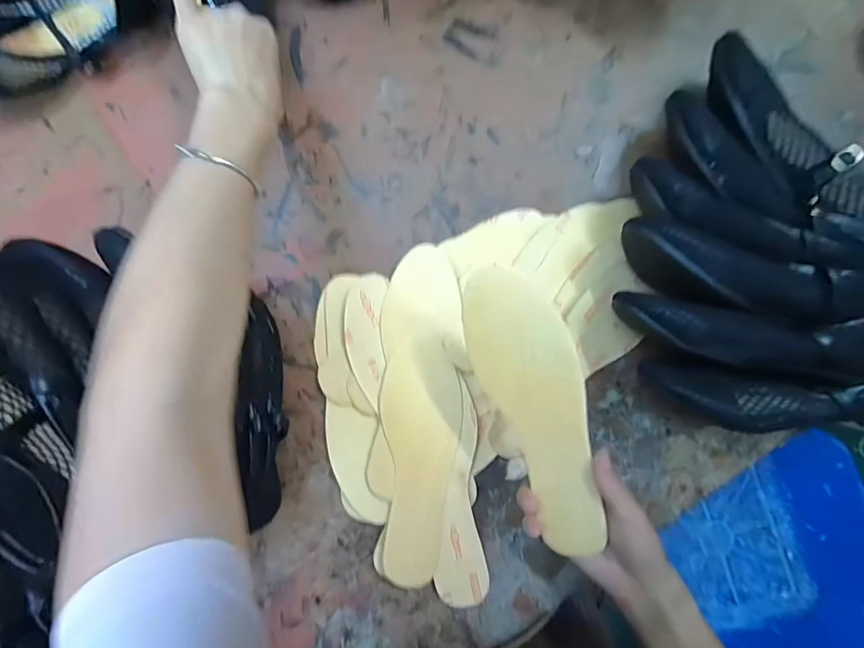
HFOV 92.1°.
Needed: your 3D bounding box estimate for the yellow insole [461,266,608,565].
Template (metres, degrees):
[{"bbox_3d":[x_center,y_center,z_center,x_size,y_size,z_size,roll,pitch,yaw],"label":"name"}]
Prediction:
[{"bbox_3d":[0.086,0.068,0.313,0.072,0.005,0.231,-20,96,23],"label":"yellow insole"}]

